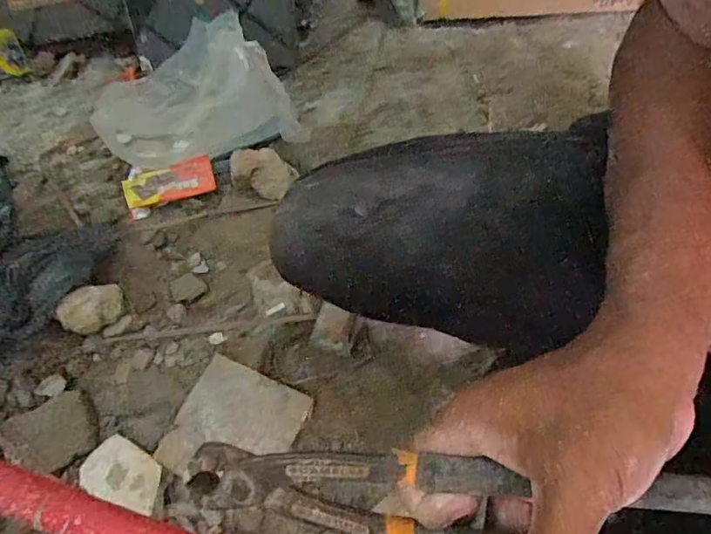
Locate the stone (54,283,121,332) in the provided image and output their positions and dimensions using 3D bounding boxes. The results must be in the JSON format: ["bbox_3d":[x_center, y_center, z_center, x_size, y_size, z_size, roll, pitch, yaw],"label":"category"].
[{"bbox_3d":[-0.334,0.051,0.657,0.073,0.042,0.057,-18,61,-9],"label":"stone"}]

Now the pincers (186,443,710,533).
[{"bbox_3d":[0.030,0.101,0.222,0.219,0.033,0.038,3,59,14],"label":"pincers"}]

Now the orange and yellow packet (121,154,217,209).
[{"bbox_3d":[-0.277,-0.124,0.774,0.130,0.023,0.057,-20,61,-10],"label":"orange and yellow packet"}]

